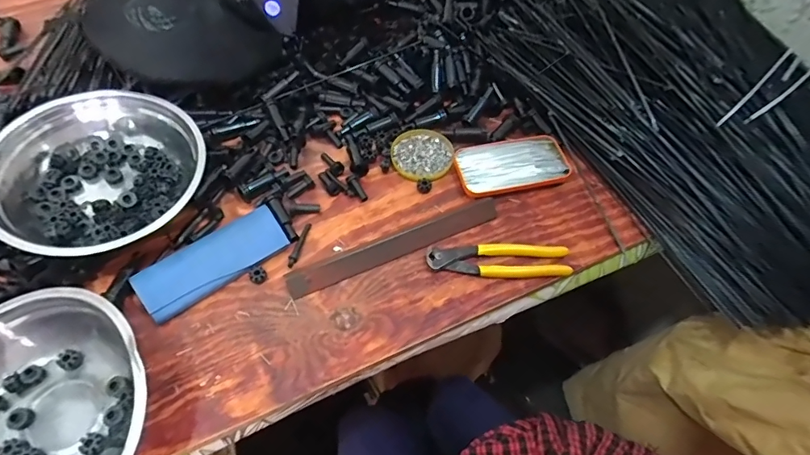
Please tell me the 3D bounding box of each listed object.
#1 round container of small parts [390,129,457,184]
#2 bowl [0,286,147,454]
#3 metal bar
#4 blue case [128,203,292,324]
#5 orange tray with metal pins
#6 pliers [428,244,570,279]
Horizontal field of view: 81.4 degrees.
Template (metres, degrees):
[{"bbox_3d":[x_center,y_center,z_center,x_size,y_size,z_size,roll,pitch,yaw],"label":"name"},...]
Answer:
[{"bbox_3d":[0.024,-0.098,0.633,0.081,0.011,0.080,1,56,-2],"label":"round container of small parts"},{"bbox_3d":[-0.321,0.156,0.415,0.189,0.063,0.188,1,56,-2],"label":"bowl"},{"bbox_3d":[-0.007,0.018,0.554,0.267,0.017,0.024,-20,60,-15],"label":"metal bar"},{"bbox_3d":[-0.211,0.037,0.525,0.161,0.029,0.059,-33,64,-22],"label":"blue case"},{"bbox_3d":[0.141,-0.084,0.622,0.146,0.015,0.077,-12,58,-10],"label":"orange tray with metal pins"},{"bbox_3d":[0.109,0.038,0.546,0.164,0.016,0.041,0,56,-2],"label":"pliers"}]

